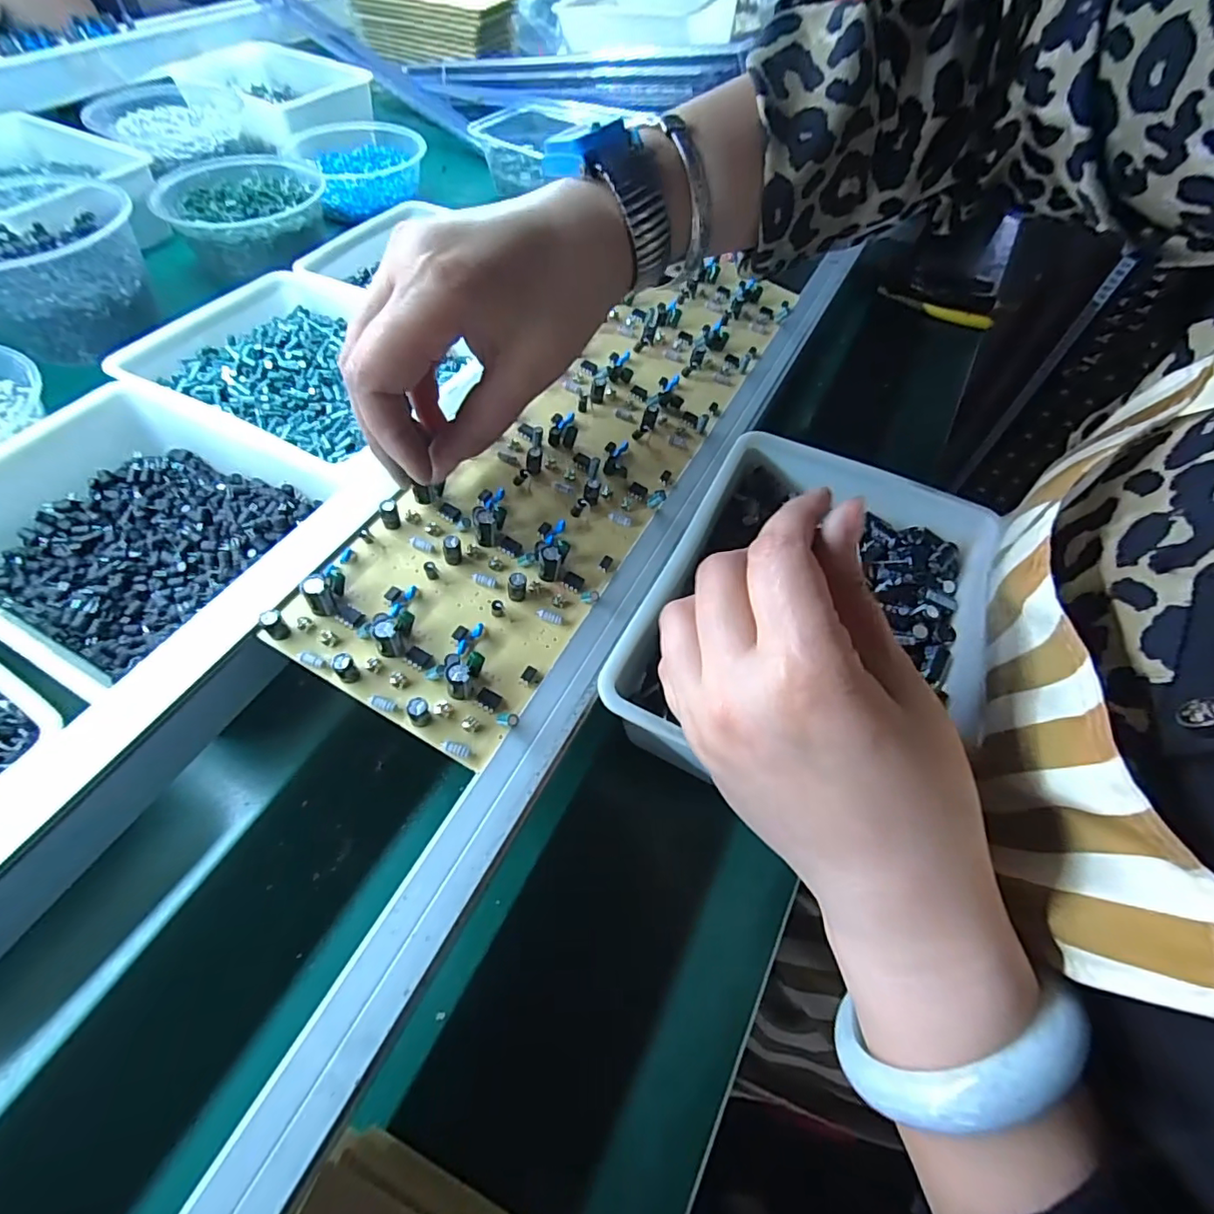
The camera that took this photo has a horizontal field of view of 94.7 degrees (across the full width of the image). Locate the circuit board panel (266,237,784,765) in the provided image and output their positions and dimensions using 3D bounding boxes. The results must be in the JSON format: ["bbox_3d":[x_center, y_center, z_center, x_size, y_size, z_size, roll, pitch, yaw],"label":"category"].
[{"bbox_3d":[0.000,-0.103,0.314,0.103,0.022,0.384,28,59,13],"label":"circuit board panel"}]

